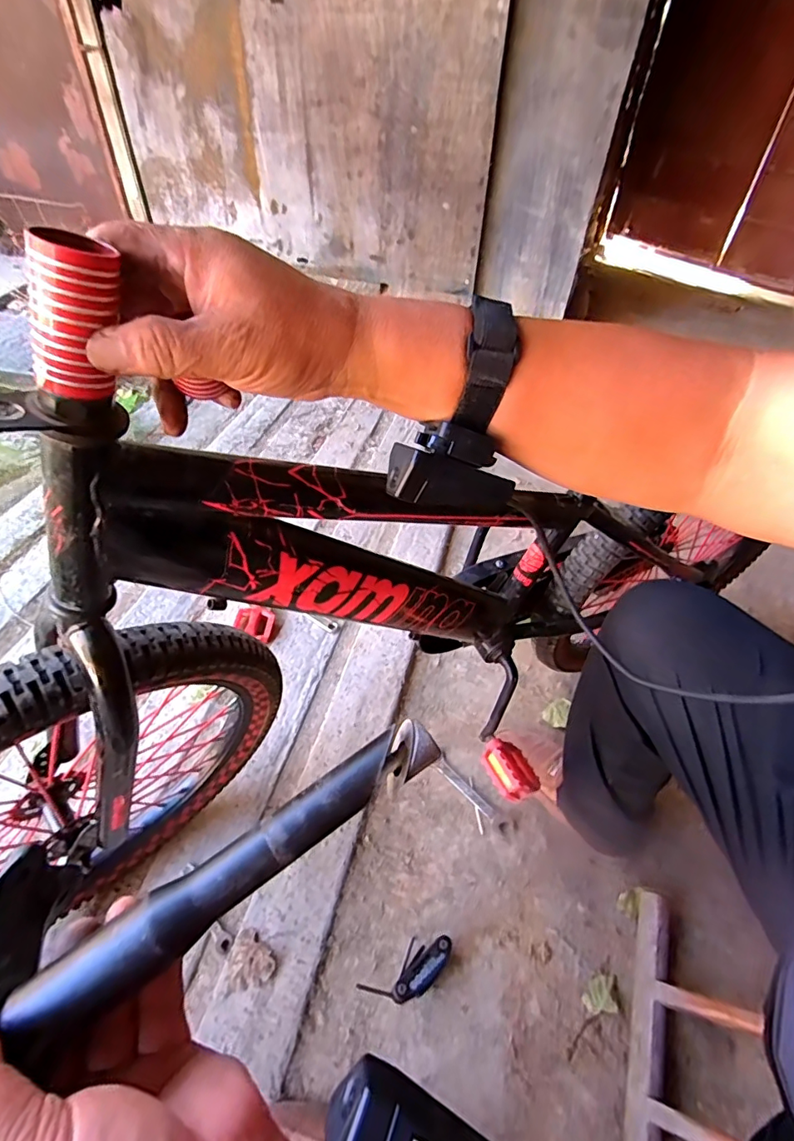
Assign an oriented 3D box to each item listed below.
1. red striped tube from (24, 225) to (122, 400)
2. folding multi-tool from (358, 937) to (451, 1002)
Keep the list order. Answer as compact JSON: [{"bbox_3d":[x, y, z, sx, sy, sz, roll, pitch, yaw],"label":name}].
[{"bbox_3d":[-0.140,-0.107,0.215,0.031,0.062,0.028,-8,41,-43],"label":"red striped tube"},{"bbox_3d":[0.016,0.513,0.647,0.119,0.047,0.056,-30,56,-27],"label":"folding multi-tool"}]

